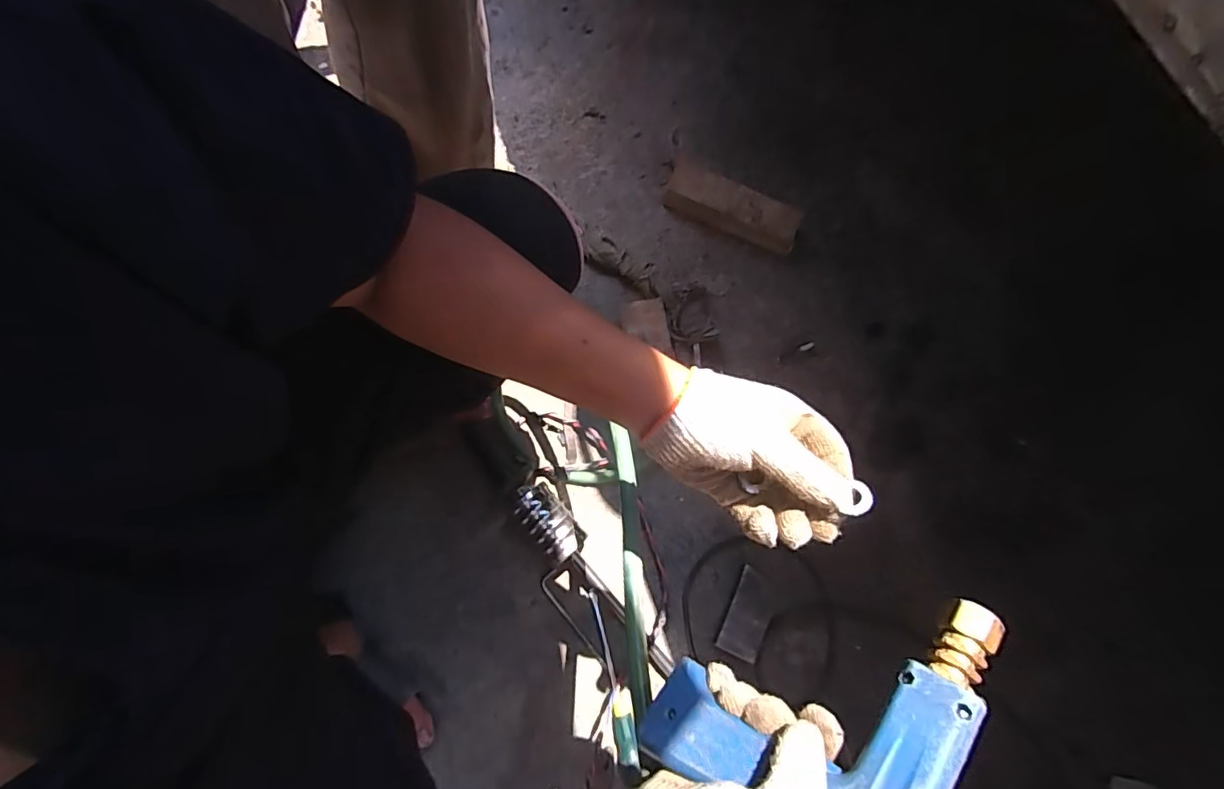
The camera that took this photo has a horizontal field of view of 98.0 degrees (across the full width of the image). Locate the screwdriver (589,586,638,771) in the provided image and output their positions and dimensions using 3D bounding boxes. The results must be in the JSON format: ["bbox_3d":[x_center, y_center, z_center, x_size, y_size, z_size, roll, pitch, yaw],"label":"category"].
[{"bbox_3d":[0.001,0.373,0.710,0.029,0.036,0.209,-13,58,-5],"label":"screwdriver"}]

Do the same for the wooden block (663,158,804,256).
[{"bbox_3d":[0.195,-0.303,0.876,0.230,0.050,0.080,29,75,3],"label":"wooden block"}]

